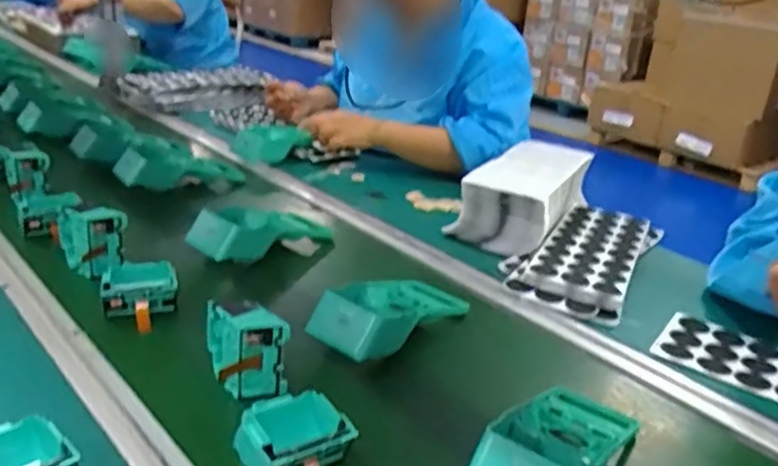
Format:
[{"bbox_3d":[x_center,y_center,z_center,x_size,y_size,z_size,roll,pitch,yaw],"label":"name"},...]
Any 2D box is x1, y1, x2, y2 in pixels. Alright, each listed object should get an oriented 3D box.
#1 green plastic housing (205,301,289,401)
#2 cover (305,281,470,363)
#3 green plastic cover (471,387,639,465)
[{"bbox_3d":[-0.128,0.103,0.615,0.067,0.073,0.057,-3,25,-14],"label":"green plastic housing"},{"bbox_3d":[0.007,0.079,0.717,0.089,0.049,0.196,22,30,35],"label":"cover"},{"bbox_3d":[0.133,0.168,0.542,0.086,0.062,0.177,19,29,31],"label":"green plastic cover"}]

